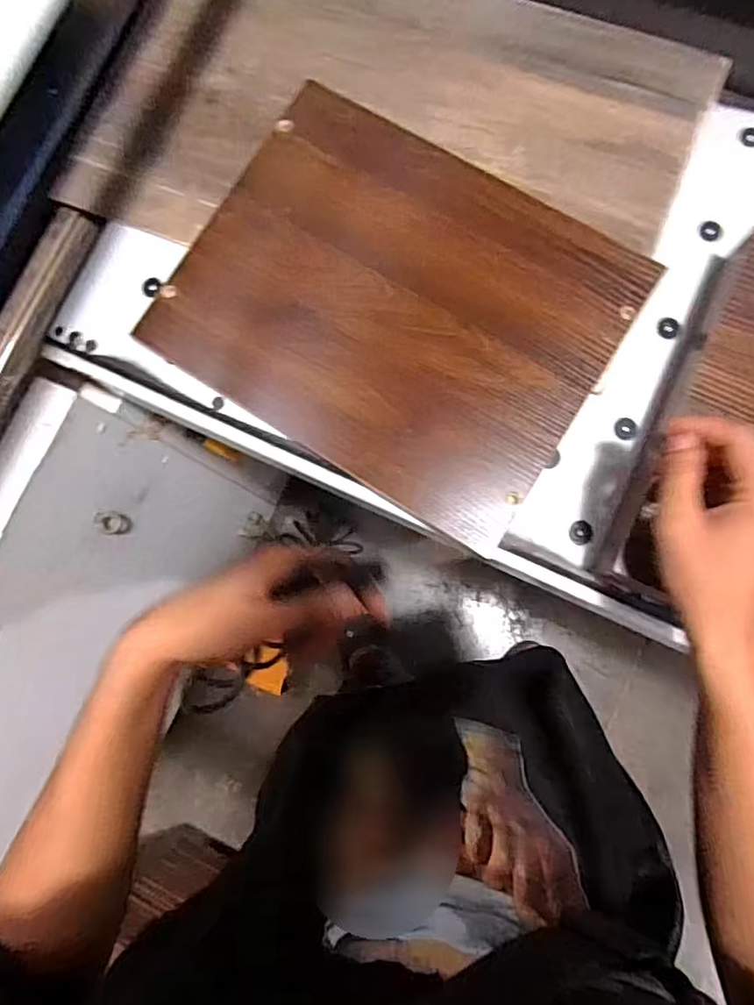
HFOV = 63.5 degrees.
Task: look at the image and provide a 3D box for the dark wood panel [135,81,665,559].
[{"bbox_3d":[0.018,-0.175,0.543,0.367,0.011,0.291,32,87,6],"label":"dark wood panel"}]

